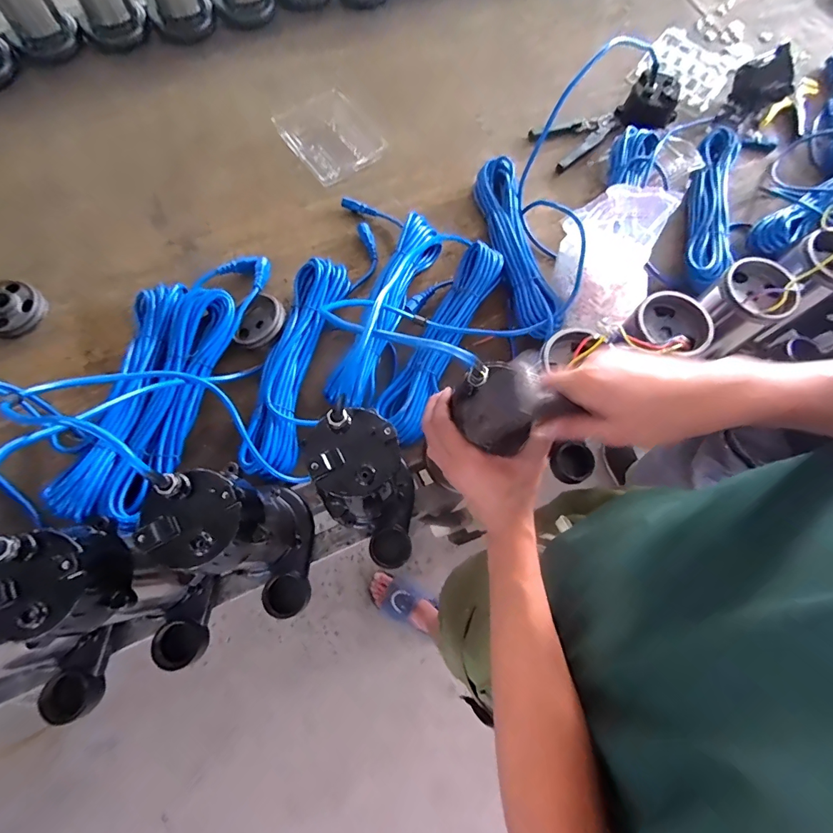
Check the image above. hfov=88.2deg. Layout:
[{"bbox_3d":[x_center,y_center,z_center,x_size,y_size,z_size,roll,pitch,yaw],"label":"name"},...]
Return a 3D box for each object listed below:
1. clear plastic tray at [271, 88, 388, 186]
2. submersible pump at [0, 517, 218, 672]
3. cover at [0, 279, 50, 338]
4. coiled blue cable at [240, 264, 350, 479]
[{"bbox_3d":[-0.160,-0.520,0.790,0.154,0.035,0.178,-29,74,-11],"label":"clear plastic tray"},{"bbox_3d":[-0.295,0.193,0.441,0.093,0.238,0.144,-32,75,-12],"label":"submersible pump"},{"bbox_3d":[-0.618,-0.165,0.655,0.074,0.037,0.087,44,75,12],"label":"cover"},{"bbox_3d":[-0.175,-0.083,0.638,0.081,0.051,0.348,12,72,1],"label":"coiled blue cable"}]

